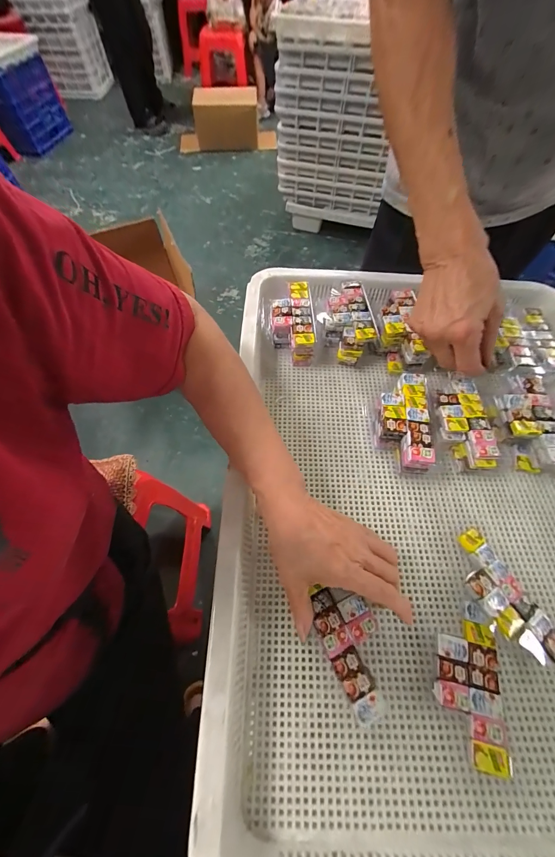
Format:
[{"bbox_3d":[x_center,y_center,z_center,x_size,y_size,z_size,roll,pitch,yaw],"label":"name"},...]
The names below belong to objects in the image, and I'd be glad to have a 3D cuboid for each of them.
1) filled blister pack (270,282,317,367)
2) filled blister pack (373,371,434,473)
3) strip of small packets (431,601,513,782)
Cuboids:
[{"bbox_3d":[0.020,-0.151,0.440,0.058,0.046,0.118,-2,61,-3],"label":"filled blister pack"},{"bbox_3d":[0.144,-0.005,0.371,0.060,0.050,0.121,6,61,2],"label":"filled blister pack"},{"bbox_3d":[0.163,0.213,0.264,0.053,0.011,0.113,10,61,5],"label":"strip of small packets"}]

